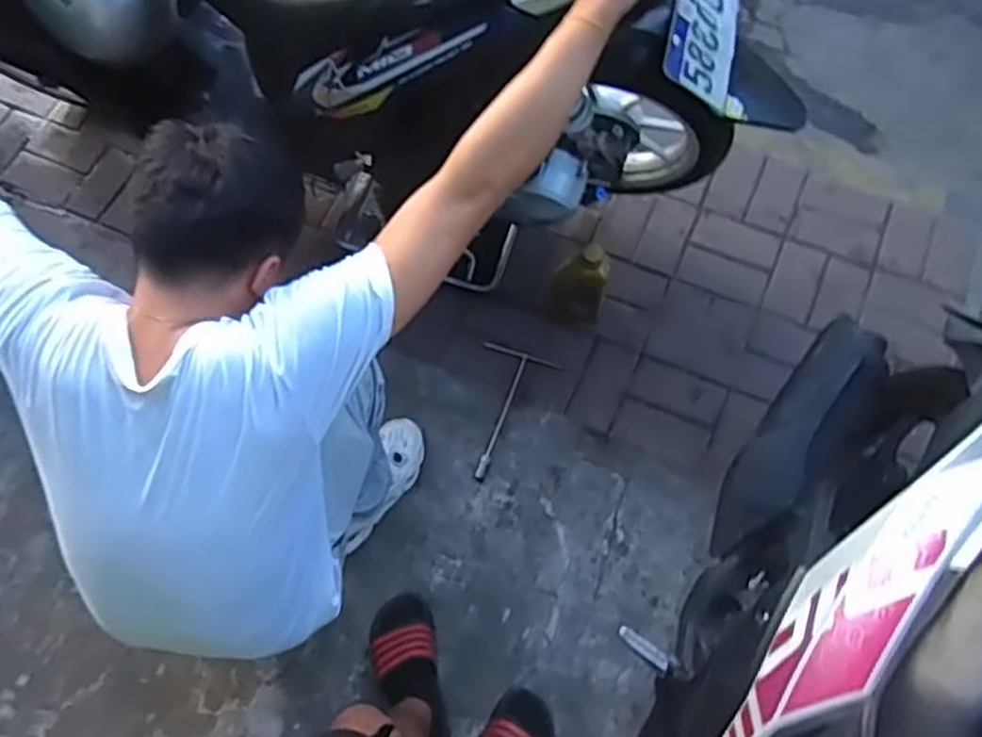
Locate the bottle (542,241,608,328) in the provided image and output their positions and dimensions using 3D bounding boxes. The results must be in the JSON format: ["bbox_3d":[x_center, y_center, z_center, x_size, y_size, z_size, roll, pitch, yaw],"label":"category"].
[{"bbox_3d":[0.176,-0.178,1.536,0.120,0.214,0.090,14,72,8],"label":"bottle"}]

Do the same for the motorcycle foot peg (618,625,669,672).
[{"bbox_3d":[0.197,0.360,0.970,0.073,0.013,0.019,36,76,14],"label":"motorcycle foot peg"}]

